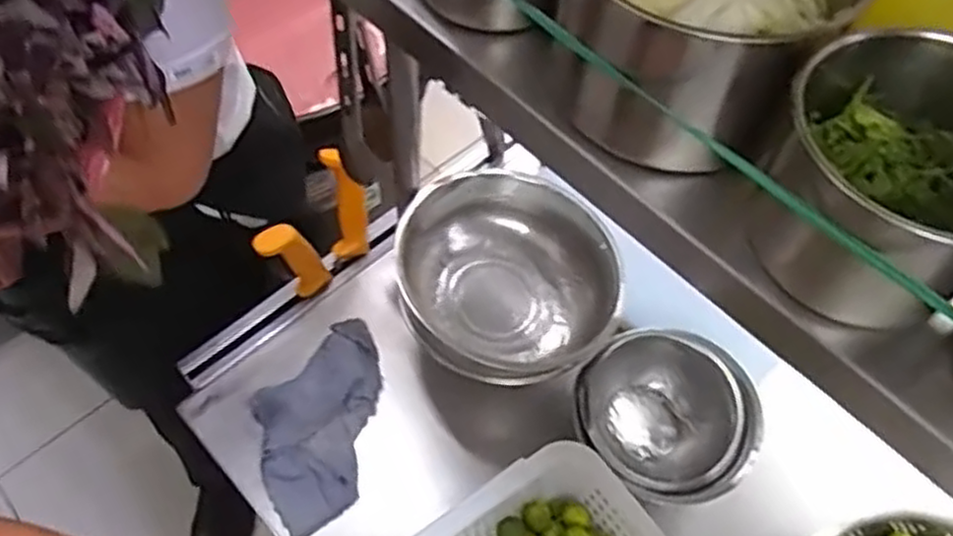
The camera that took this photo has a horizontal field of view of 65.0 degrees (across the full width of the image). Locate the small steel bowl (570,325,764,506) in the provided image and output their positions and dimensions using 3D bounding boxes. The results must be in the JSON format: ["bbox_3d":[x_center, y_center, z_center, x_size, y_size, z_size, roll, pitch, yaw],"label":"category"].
[{"bbox_3d":[0.178,0.147,0.719,0.151,0.076,0.155,1,59,-2],"label":"small steel bowl"}]

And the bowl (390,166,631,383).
[{"bbox_3d":[0.037,0.004,0.754,0.215,0.093,0.192,28,62,14],"label":"bowl"}]

